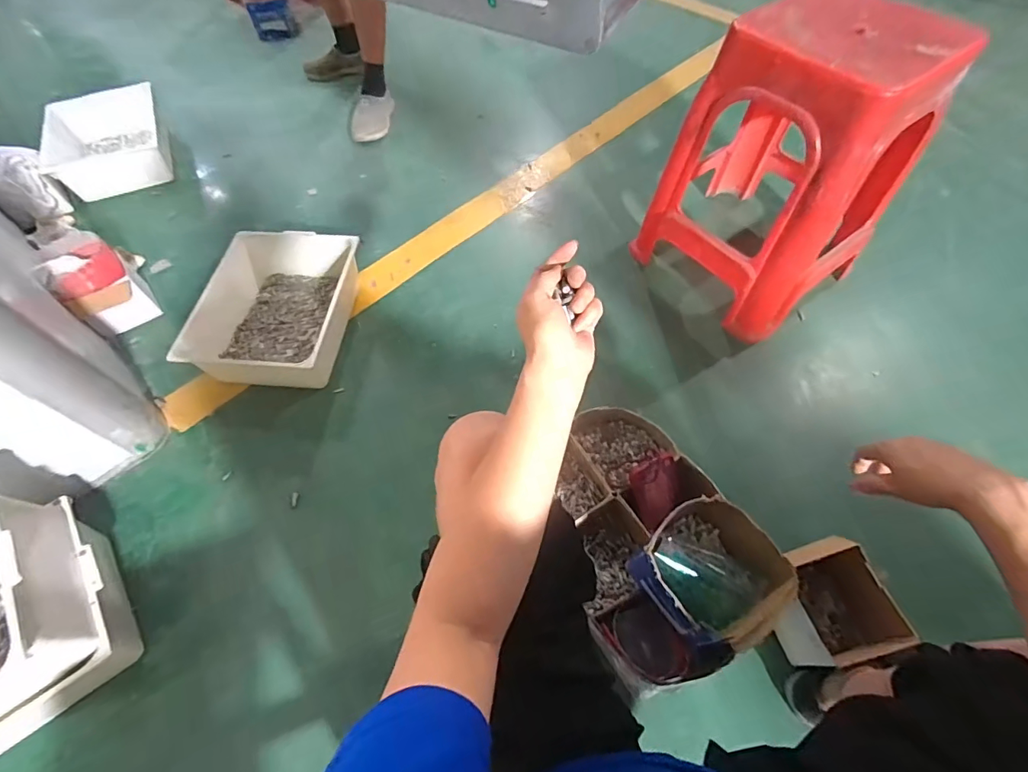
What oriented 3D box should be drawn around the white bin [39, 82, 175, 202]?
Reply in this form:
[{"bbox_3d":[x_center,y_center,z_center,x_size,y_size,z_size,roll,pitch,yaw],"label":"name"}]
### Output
[{"bbox_3d":[-1.154,-0.692,1.335,0.311,0.131,0.328,-28,62,-15],"label":"white bin"}]

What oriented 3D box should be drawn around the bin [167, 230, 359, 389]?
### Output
[{"bbox_3d":[-0.502,-0.167,1.012,0.289,0.113,0.363,6,59,5],"label":"bin"}]

